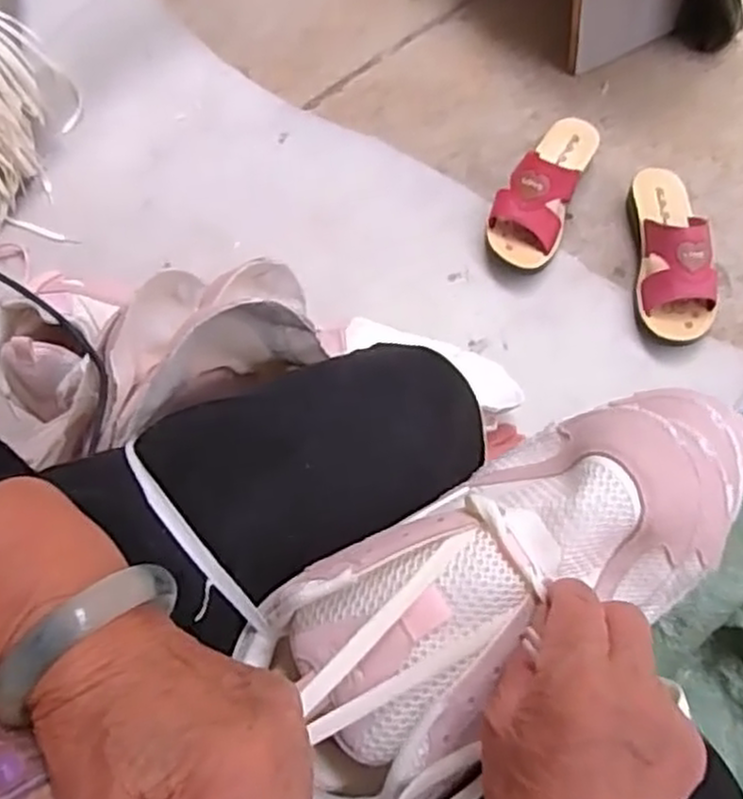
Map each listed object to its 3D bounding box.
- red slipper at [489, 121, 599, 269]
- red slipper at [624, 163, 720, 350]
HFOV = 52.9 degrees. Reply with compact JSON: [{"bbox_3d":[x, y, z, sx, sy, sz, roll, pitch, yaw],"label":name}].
[{"bbox_3d":[0.208,-0.261,0.898,0.084,0.079,0.220,22,70,12],"label":"red slipper"},{"bbox_3d":[0.340,-0.174,0.847,0.079,0.082,0.225,-1,67,2],"label":"red slipper"}]

